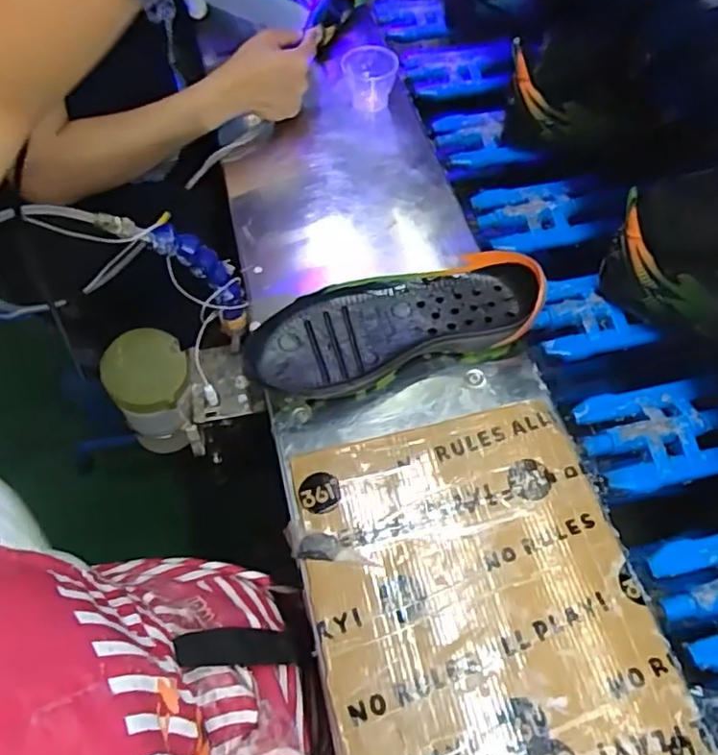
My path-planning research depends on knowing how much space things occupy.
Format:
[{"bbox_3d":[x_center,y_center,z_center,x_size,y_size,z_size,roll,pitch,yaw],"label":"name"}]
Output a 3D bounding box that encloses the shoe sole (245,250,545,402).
[{"bbox_3d":[0.031,-0.048,0.554,0.253,0.052,0.096,-16,59,-11],"label":"shoe sole"}]

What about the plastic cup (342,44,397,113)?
[{"bbox_3d":[0.012,-0.348,0.747,0.062,0.056,0.051,0,57,0],"label":"plastic cup"}]

